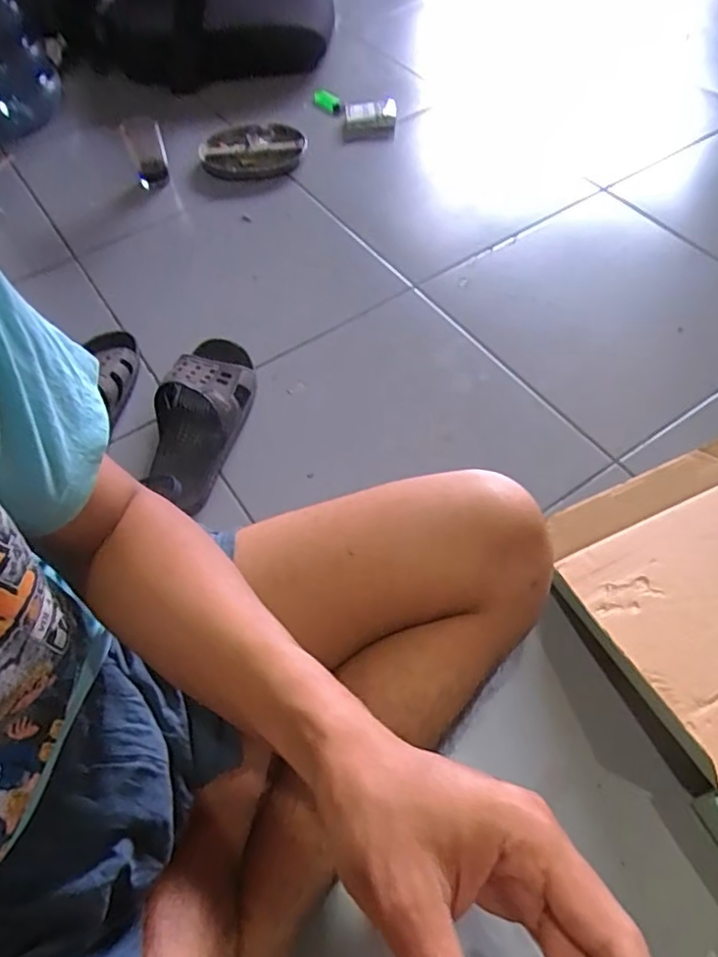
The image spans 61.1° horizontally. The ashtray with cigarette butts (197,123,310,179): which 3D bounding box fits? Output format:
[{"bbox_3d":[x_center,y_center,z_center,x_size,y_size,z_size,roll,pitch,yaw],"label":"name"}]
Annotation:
[{"bbox_3d":[-0.195,-0.611,1.138,0.178,0.027,0.176,12,58,10],"label":"ashtray with cigarette butts"}]

